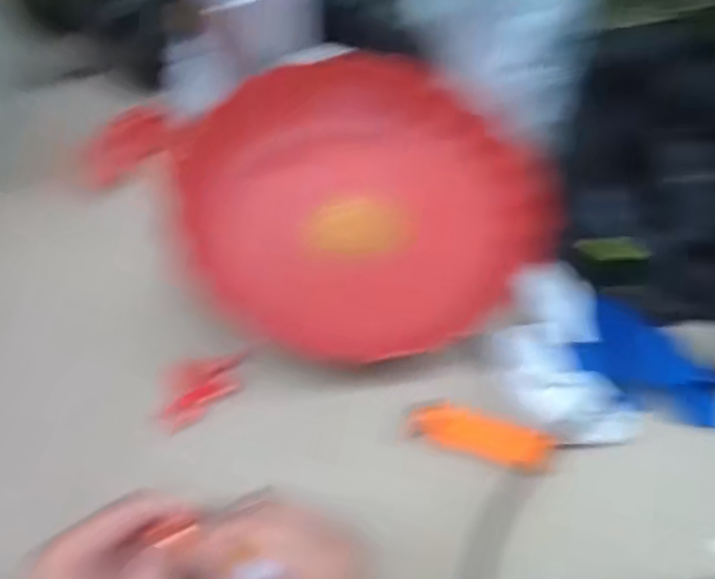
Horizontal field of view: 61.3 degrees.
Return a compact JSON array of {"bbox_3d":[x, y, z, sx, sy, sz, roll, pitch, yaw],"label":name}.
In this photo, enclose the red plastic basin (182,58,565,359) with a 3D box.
[{"bbox_3d":[0.005,-0.067,0.415,0.234,0.052,0.225,2,59,-3],"label":"red plastic basin"}]

